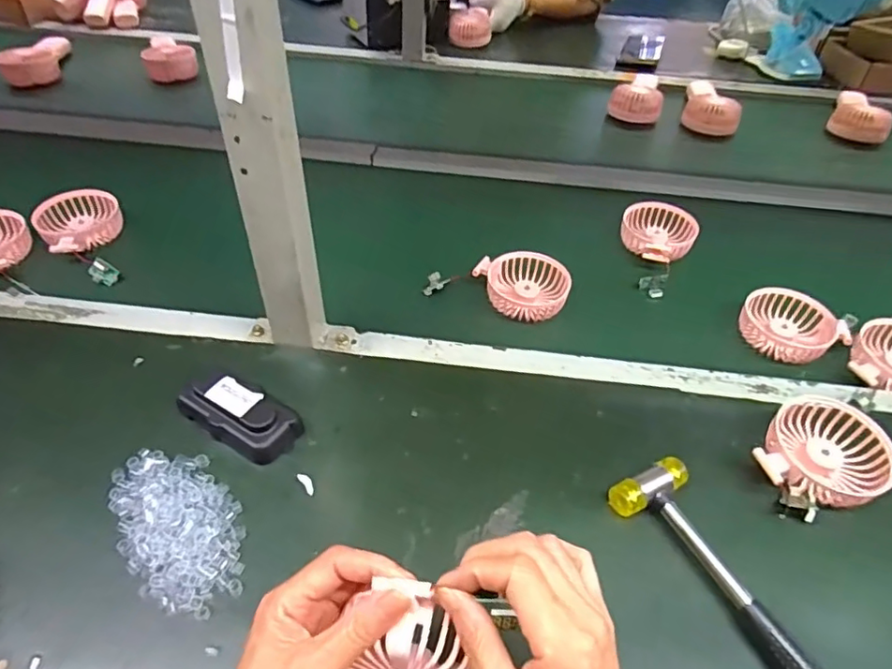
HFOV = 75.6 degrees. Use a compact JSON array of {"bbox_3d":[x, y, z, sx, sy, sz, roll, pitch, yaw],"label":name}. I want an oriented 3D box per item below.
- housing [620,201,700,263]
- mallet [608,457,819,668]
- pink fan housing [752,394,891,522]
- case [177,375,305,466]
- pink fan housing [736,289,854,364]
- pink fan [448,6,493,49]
[{"bbox_3d":[0.256,-0.124,0.709,0.085,0.050,0.071,34,54,26],"label":"housing"},{"bbox_3d":[0.211,0.188,0.384,0.060,0.023,0.239,-22,51,-22],"label":"mallet"},{"bbox_3d":[0.305,0.101,0.469,0.109,0.033,0.089,-29,54,-26],"label":"pink fan housing"},{"bbox_3d":[-0.172,0.065,0.478,0.099,0.028,0.050,26,51,20],"label":"case"},{"bbox_3d":[0.367,-0.008,0.613,0.100,0.029,0.079,32,53,25],"label":"pink fan housing"},{"bbox_3d":[0.050,-0.646,1.216,0.088,0.061,0.071,1,47,-2],"label":"pink fan"}]

